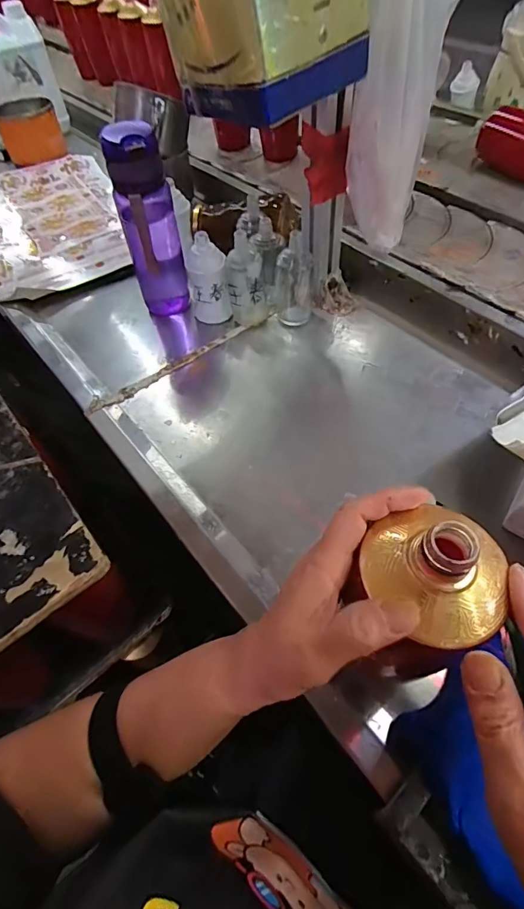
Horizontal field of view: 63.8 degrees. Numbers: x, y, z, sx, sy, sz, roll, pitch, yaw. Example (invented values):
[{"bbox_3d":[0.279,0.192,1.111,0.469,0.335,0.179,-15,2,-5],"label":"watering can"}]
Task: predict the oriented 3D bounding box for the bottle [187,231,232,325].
[{"bbox_3d":[-0.076,-0.241,0.598,0.052,0.124,0.045,-15,58,-5],"label":"bottle"}]

